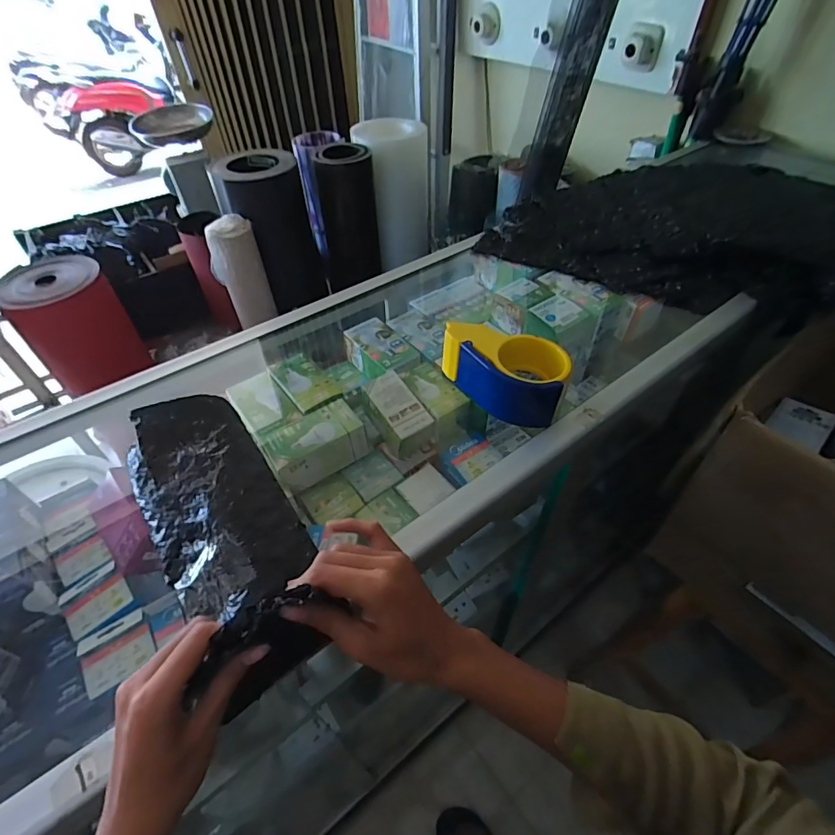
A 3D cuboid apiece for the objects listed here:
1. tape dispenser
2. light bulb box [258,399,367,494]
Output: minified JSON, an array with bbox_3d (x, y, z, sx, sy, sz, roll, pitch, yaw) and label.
[{"bbox_3d":[0.095,-0.052,0.486,0.136,0.061,0.069,32,57,27],"label":"tape dispenser"},{"bbox_3d":[-0.127,0.035,0.575,0.116,0.052,0.070,-29,53,-22],"label":"light bulb box"}]

